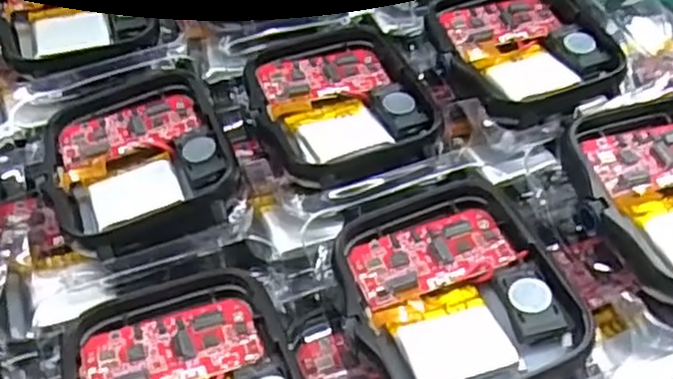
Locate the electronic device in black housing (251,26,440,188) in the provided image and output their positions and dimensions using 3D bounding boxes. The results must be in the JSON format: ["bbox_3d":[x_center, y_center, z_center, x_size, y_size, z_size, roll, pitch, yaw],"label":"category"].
[{"bbox_3d":[0.000,-0.022,0.166,0.040,0.005,0.045,-19,52,-16],"label":"electronic device in black housing"}]

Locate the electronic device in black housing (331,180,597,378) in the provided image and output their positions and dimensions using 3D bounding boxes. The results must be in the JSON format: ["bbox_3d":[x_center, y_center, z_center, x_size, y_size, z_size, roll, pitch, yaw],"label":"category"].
[{"bbox_3d":[0.021,0.018,0.131,0.038,0.005,0.043,-17,51,-14],"label":"electronic device in black housing"}]

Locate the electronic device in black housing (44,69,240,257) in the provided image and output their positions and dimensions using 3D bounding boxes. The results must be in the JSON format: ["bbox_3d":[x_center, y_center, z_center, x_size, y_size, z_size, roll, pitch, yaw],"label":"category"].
[{"bbox_3d":[-0.043,-0.008,0.154,0.035,0.006,0.048,-14,51,-12],"label":"electronic device in black housing"}]

